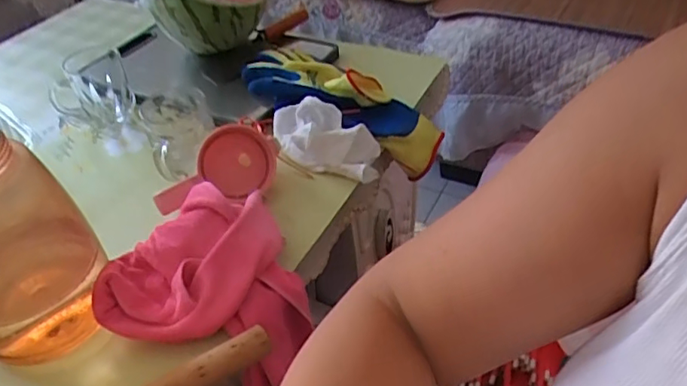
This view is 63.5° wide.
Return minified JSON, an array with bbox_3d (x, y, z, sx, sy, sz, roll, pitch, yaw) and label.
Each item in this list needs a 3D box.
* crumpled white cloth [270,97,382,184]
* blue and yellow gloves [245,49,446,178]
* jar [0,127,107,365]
[{"bbox_3d":[-0.028,-0.071,0.678,0.153,0.061,0.074,16,45,22],"label":"crumpled white cloth"},{"bbox_3d":[-0.009,-0.124,0.748,0.296,0.087,0.129,29,50,14],"label":"blue and yellow gloves"},{"bbox_3d":[-0.279,0.048,0.460,0.104,0.191,0.096,-3,41,2],"label":"jar"}]

